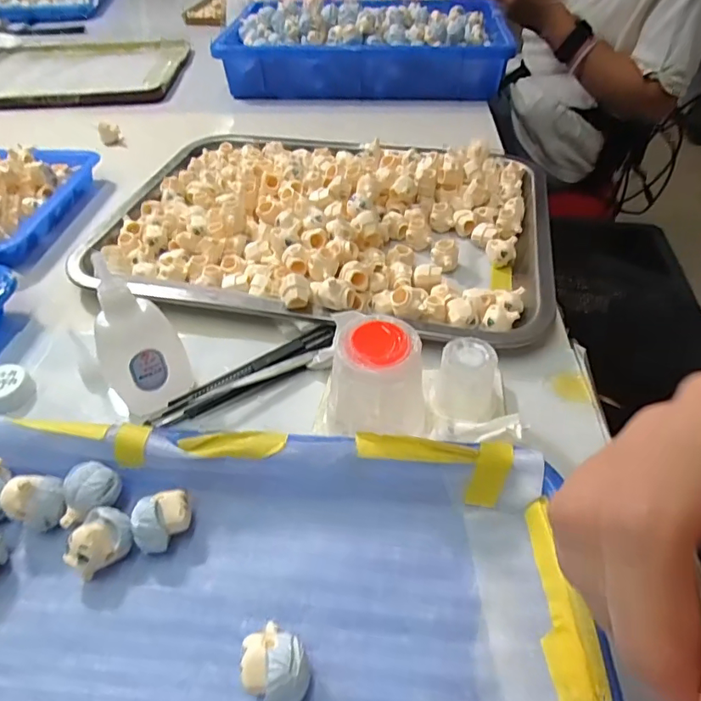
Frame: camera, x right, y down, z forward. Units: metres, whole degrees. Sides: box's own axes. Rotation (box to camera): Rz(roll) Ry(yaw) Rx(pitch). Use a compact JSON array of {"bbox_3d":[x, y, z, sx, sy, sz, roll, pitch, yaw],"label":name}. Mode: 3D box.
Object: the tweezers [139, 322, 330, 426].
[{"bbox_3d":[-0.061,0.016,0.305,0.123,0.005,0.021,-27,68,-21],"label":"tweezers"}]

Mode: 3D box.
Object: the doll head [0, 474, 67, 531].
[{"bbox_3d":[-0.147,0.072,0.234,0.021,0.026,0.023,-1,46,1],"label":"doll head"}]

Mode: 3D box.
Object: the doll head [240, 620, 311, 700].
[{"bbox_3d":[-0.028,0.119,0.187,0.028,0.023,0.023,26,52,24],"label":"doll head"}]

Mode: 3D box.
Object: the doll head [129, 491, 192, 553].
[{"bbox_3d":[-0.087,0.078,0.230,0.020,0.021,0.028,29,53,26],"label":"doll head"}]

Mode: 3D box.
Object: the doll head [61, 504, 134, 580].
[{"bbox_3d":[-0.111,0.086,0.223,0.020,0.021,0.027,23,51,21],"label":"doll head"}]

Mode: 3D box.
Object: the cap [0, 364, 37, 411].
[{"bbox_3d":[-0.208,0.023,0.301,0.028,0.013,0.029,-1,46,1],"label":"cap"}]

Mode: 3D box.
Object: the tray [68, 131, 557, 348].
[{"bbox_3d":[-0.022,-0.116,0.411,0.361,0.041,0.253,11,47,12],"label":"tray"}]

